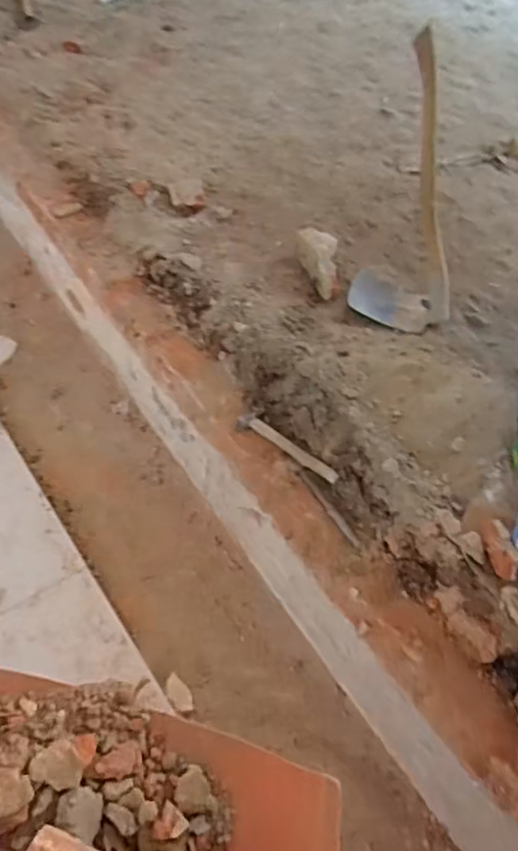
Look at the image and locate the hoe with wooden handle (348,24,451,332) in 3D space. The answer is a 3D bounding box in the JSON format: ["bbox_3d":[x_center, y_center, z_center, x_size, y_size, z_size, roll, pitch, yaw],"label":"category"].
[{"bbox_3d":[0.409,-0.523,1.506,0.266,0.716,0.173,19,52,9],"label":"hoe with wooden handle"}]

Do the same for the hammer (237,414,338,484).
[{"bbox_3d":[0.063,0.051,1.441,0.277,0.028,0.059,37,57,21],"label":"hammer"}]

